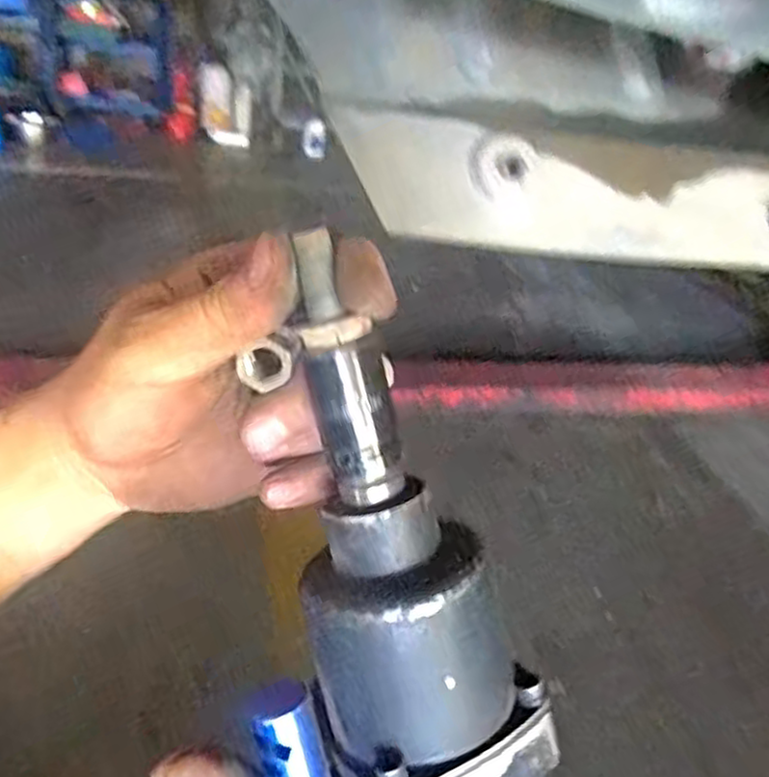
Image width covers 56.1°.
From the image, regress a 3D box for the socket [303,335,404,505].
[{"bbox_3d":[-0.007,0.010,0.208,0.016,0.046,0.017,-2,16,42],"label":"socket"}]

